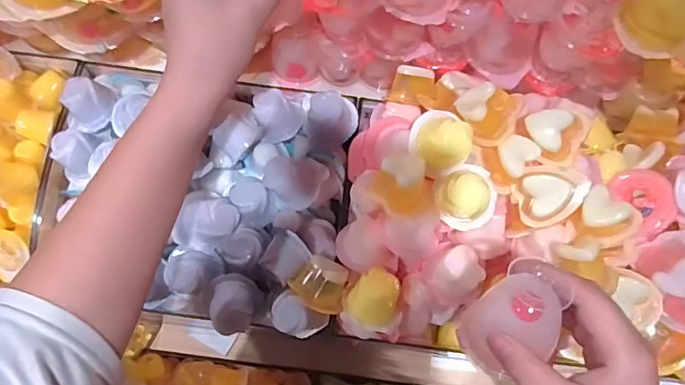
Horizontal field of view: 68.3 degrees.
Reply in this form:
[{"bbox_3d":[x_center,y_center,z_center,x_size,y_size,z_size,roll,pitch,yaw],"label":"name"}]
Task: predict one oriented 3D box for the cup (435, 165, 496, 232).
[{"bbox_3d":[0.110,0.002,0.456,0.054,0.040,0.060,0,80,17],"label":"cup"}]

